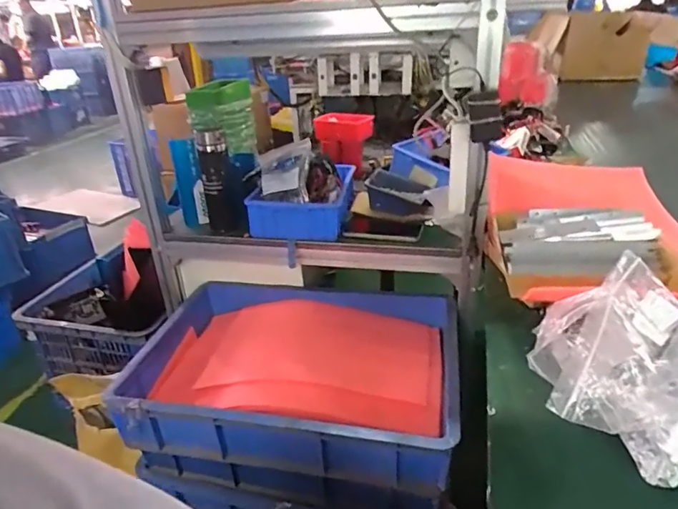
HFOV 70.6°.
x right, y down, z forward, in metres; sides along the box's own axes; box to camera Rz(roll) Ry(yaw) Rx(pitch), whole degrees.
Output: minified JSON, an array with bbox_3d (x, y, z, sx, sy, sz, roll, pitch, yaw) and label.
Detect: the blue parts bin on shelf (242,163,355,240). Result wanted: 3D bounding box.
[{"bbox_3d":[-0.072,-0.131,1.130,0.205,0.088,0.295,2,28,9],"label":"blue parts bin on shelf"}]

